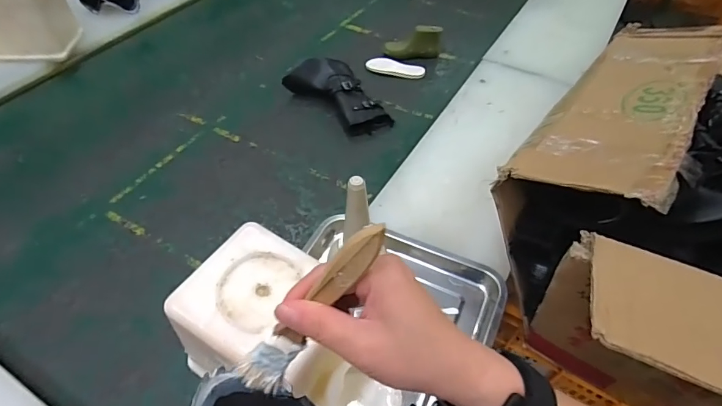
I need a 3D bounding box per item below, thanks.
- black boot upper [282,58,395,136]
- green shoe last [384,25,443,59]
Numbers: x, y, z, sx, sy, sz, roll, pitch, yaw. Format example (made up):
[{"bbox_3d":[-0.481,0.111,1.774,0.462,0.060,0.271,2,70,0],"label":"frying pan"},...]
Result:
[{"bbox_3d":[-0.050,-0.238,0.954,0.142,0.074,0.213,-27,54,-23],"label":"black boot upper"},{"bbox_3d":[0.139,-0.412,1.108,0.148,0.074,0.043,-5,48,-5],"label":"green shoe last"}]

